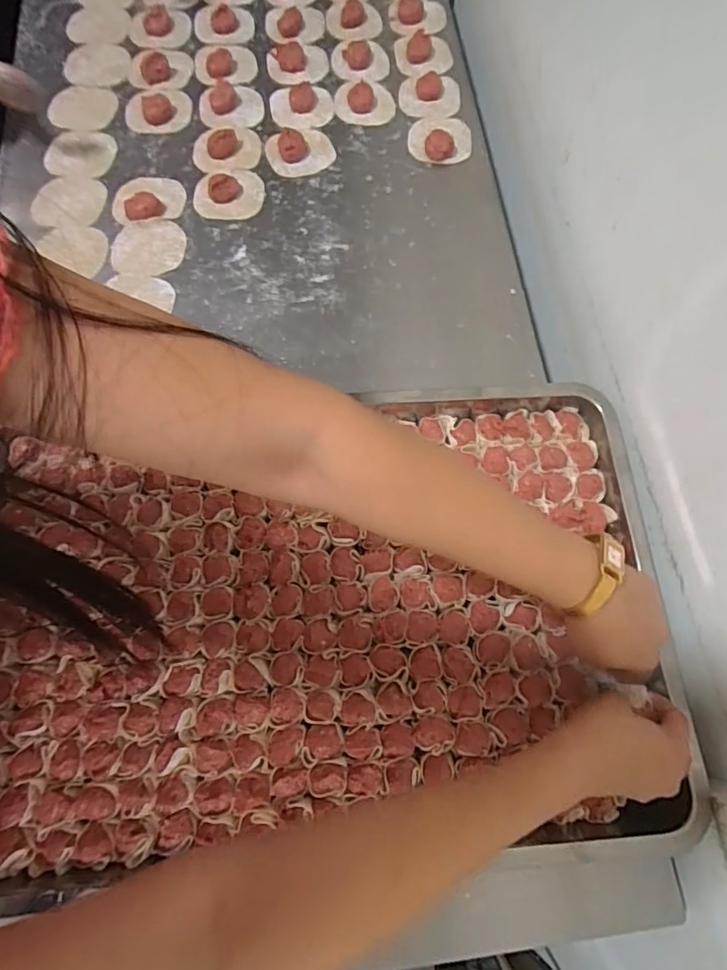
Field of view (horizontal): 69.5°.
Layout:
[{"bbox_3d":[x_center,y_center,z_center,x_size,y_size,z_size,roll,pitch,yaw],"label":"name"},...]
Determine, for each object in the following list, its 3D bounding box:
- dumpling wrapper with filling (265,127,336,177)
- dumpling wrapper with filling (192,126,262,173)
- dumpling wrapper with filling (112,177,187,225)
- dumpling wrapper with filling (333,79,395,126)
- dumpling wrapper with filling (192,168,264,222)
[{"bbox_3d":[-0.079,-0.430,0.671,0.086,0.018,0.072,-30,75,-12],"label":"dumpling wrapper with filling"},{"bbox_3d":[-0.174,-0.427,0.666,0.085,0.016,0.070,-15,72,-8],"label":"dumpling wrapper with filling"},{"bbox_3d":[-0.260,-0.346,0.629,0.087,0.015,0.070,-25,74,-10],"label":"dumpling wrapper with filling"},{"bbox_3d":[0.001,-0.513,0.701,0.081,0.014,0.070,4,71,-1],"label":"dumpling wrapper with filling"},{"bbox_3d":[-0.166,-0.358,0.641,0.080,0.015,0.078,1,71,-2],"label":"dumpling wrapper with filling"}]

